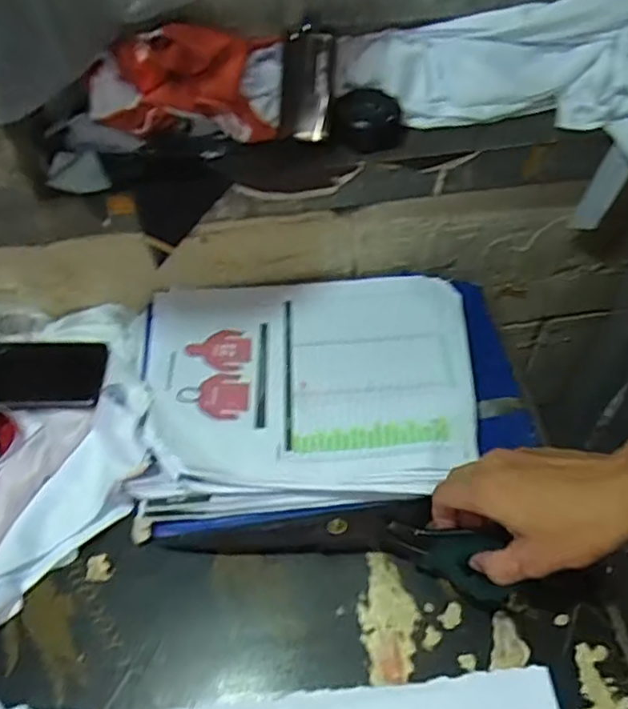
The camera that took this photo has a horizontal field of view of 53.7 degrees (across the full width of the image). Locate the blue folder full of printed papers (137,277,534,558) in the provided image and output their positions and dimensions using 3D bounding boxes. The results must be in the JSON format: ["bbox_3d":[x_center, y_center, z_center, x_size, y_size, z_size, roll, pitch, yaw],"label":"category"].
[{"bbox_3d":[0.020,0.038,0.571,0.341,0.055,0.264,-4,52,0],"label":"blue folder full of printed papers"}]

